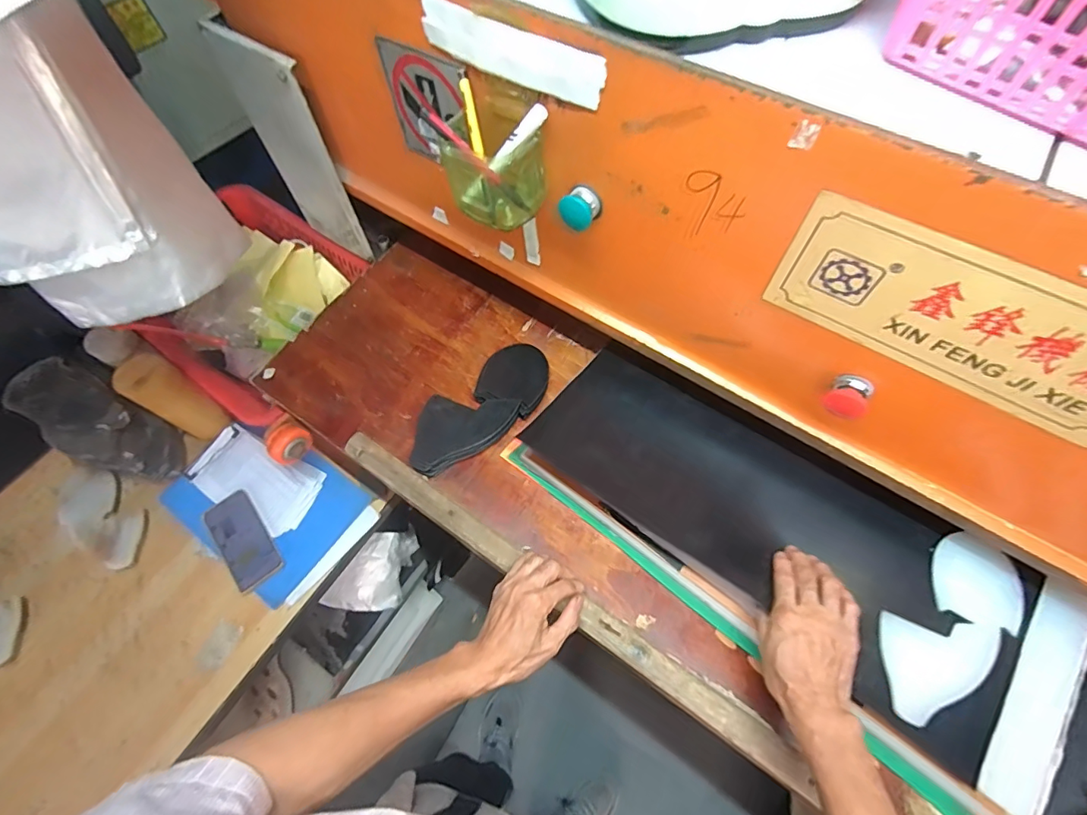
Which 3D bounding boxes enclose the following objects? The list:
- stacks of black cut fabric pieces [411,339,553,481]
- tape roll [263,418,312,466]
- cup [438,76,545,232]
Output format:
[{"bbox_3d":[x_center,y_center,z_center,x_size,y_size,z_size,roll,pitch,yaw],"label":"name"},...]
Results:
[{"bbox_3d":[-0.089,0.001,0.690,0.234,0.032,0.101,-36,68,-18],"label":"stacks of black cut fabric pieces"},{"bbox_3d":[-0.397,0.057,0.749,0.055,0.047,0.061,14,63,7],"label":"tape roll"},{"bbox_3d":[-0.043,-0.242,0.478,0.091,0.101,0.077,29,65,14],"label":"cup"}]

